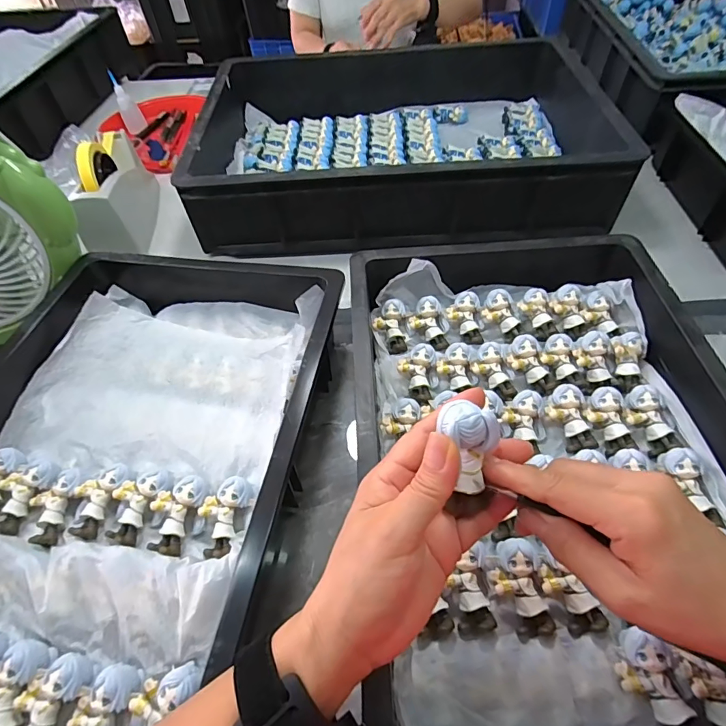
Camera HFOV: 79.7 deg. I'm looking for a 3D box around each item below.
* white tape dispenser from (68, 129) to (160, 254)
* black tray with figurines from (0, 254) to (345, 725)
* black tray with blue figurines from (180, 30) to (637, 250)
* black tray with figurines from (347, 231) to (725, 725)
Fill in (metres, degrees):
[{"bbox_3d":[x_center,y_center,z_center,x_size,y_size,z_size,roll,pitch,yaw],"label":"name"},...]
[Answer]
[{"bbox_3d":[-0.374,-0.267,0.650,0.073,0.103,0.216,-8,53,-3],"label":"white tape dispenser"},{"bbox_3d":[-0.213,0.070,0.404,0.326,0.083,0.484,6,54,8],"label":"black tray with figurines"},{"bbox_3d":[0.054,-0.357,0.695,0.576,0.125,0.400,-1,53,2],"label":"black tray with blue figurines"},{"bbox_3d":[0.154,0.066,0.375,0.310,0.071,0.472,-3,53,0],"label":"black tray with figurines"}]

